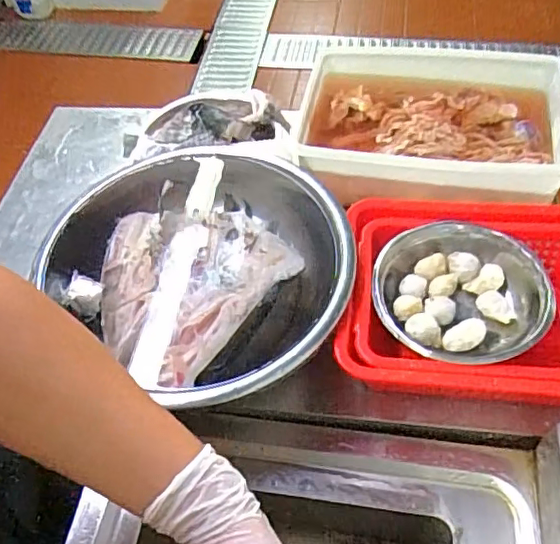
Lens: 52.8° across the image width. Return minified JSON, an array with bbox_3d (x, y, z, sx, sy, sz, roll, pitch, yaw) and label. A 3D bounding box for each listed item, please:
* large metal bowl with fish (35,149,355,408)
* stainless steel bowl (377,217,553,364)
[{"bbox_3d":[-0.077,-0.011,0.658,0.338,0.097,0.291,29,60,24],"label":"large metal bowl with fish"},{"bbox_3d":[0.190,0.027,0.609,0.177,0.058,0.178,1,53,5],"label":"stainless steel bowl"}]

